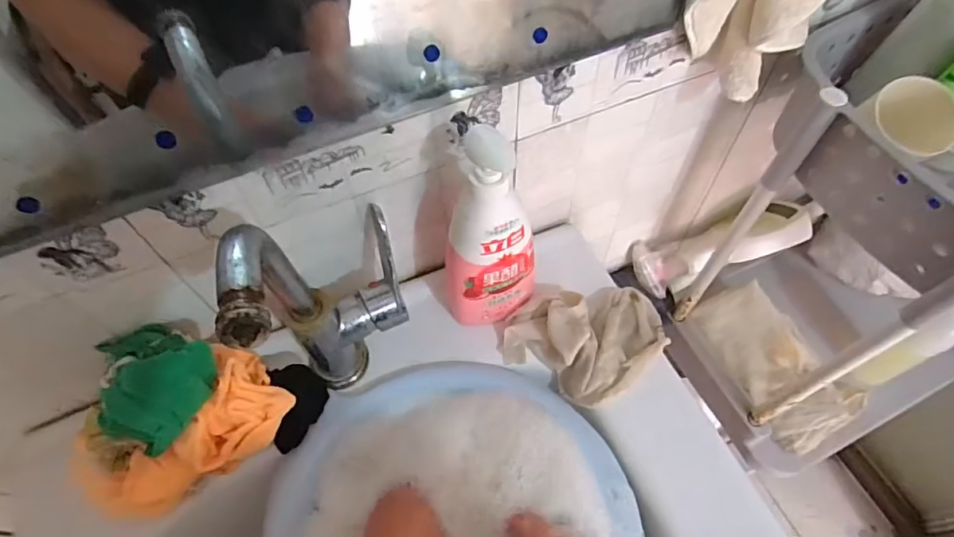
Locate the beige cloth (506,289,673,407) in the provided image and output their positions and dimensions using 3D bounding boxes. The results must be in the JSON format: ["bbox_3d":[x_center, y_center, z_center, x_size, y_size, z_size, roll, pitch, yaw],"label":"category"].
[{"bbox_3d":[0.110,0.059,0.504,0.152,0.046,0.119,-34,62,-18],"label":"beige cloth"}]

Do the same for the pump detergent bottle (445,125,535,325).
[{"bbox_3d":[0.008,-0.027,0.442,0.083,0.235,0.048,-19,54,-8],"label":"pump detergent bottle"}]

